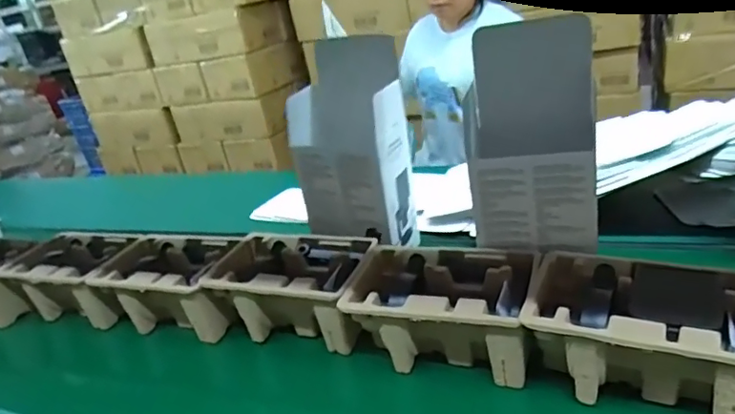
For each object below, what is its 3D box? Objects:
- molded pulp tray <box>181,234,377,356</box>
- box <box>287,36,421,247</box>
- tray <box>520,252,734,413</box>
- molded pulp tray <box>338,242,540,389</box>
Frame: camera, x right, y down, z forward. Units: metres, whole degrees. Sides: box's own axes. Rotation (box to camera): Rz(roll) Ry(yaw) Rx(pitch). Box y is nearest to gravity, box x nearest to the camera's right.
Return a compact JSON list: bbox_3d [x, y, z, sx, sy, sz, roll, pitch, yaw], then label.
[{"bbox_3d":[-0.116,0.122,0.791,0.256,0.109,0.150,4,27,23],"label":"molded pulp tray"},{"bbox_3d":[-0.029,-0.088,0.869,0.172,0.341,0.144,4,27,25],"label":"box"},{"bbox_3d":[0.292,0.137,0.571,0.228,0.104,0.141,6,28,27],"label":"tray"},{"bbox_3d":[0.096,0.131,0.679,0.226,0.104,0.145,3,26,22],"label":"molded pulp tray"}]

